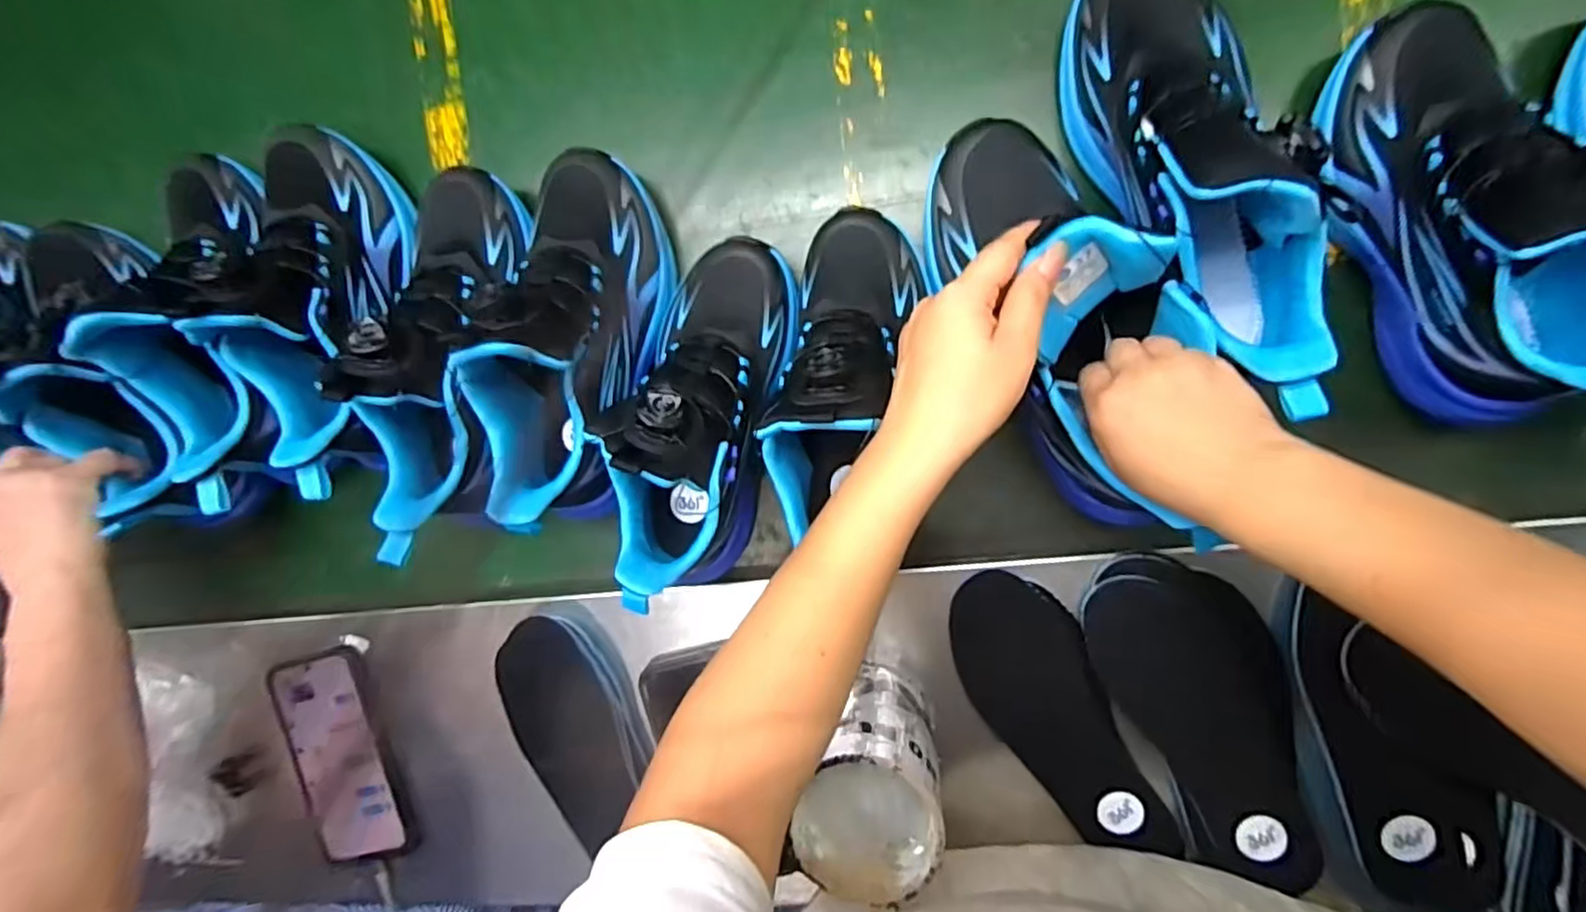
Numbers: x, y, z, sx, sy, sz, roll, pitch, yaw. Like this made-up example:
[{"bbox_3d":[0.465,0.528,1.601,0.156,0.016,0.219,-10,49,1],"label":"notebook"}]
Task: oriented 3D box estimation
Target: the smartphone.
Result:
[{"bbox_3d":[-0.345,0.230,0.519,0.083,0.012,0.161,-16,94,12],"label":"smartphone"}]

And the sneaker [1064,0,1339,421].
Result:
[{"bbox_3d":[0.220,-0.146,0.358,0.085,0.130,0.254,-15,91,10],"label":"sneaker"}]

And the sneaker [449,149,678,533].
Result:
[{"bbox_3d":[-0.136,-0.076,0.409,0.098,0.116,0.238,14,82,7],"label":"sneaker"}]

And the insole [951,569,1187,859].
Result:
[{"bbox_3d":[0.166,0.165,0.434,0.076,0.010,0.195,-31,88,9],"label":"insole"}]

